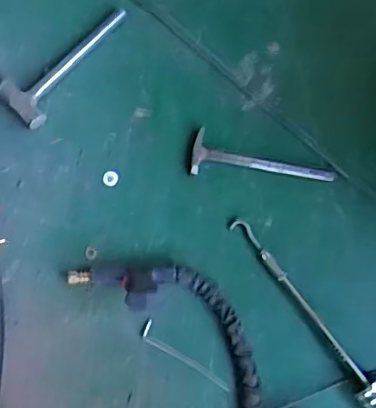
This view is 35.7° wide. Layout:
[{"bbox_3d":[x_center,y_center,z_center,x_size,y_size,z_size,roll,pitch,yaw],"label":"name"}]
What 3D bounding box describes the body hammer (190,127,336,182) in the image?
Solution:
[{"bbox_3d":[0.156,-0.093,1.215,0.293,0.020,0.088,7,80,-3],"label":"body hammer"}]

